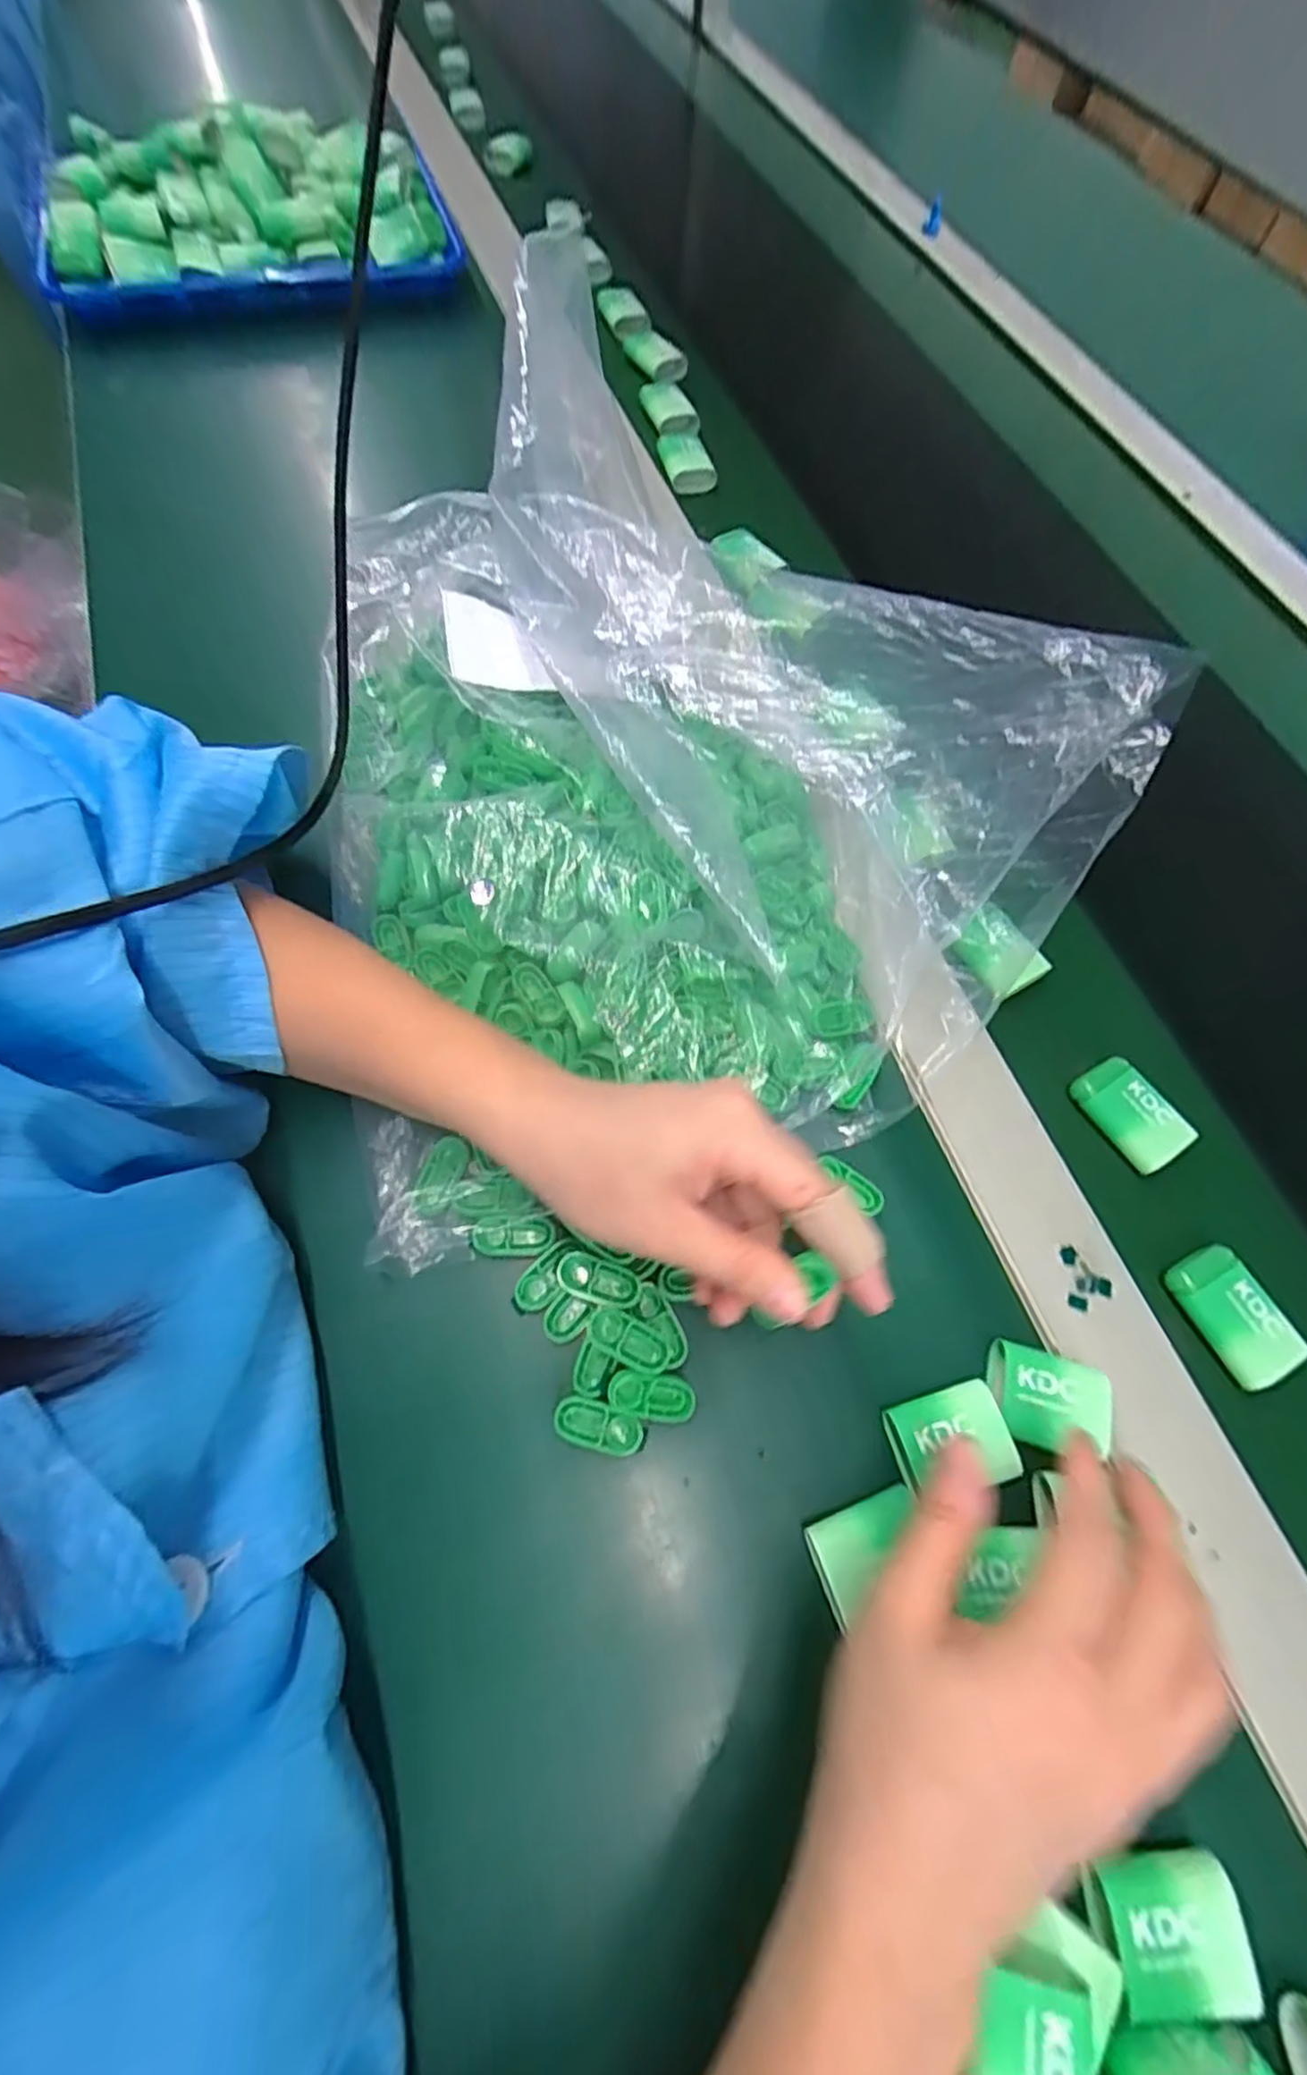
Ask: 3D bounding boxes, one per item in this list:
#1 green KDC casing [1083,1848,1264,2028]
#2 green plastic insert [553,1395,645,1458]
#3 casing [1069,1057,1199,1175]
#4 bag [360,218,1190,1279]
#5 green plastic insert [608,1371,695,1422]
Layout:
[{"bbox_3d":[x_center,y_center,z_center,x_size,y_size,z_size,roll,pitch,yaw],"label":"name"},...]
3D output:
[{"bbox_3d":[0.160,0.282,0.223,0.045,0.016,0.035,2,66,-3],"label":"green KDC casing"},{"bbox_3d":[-0.021,0.150,0.272,0.034,0.004,0.015,15,66,3],"label":"green plastic insert"},{"bbox_3d":[0.231,0.036,0.340,0.033,0.009,0.052,-32,72,-16],"label":"casing"},{"bbox_3d":[0.003,-0.166,0.348,0.345,0.113,0.432,-16,68,-11],"label":"bag"},{"bbox_3d":[0.000,0.140,0.274,0.034,0.007,0.015,13,66,2],"label":"green plastic insert"}]

